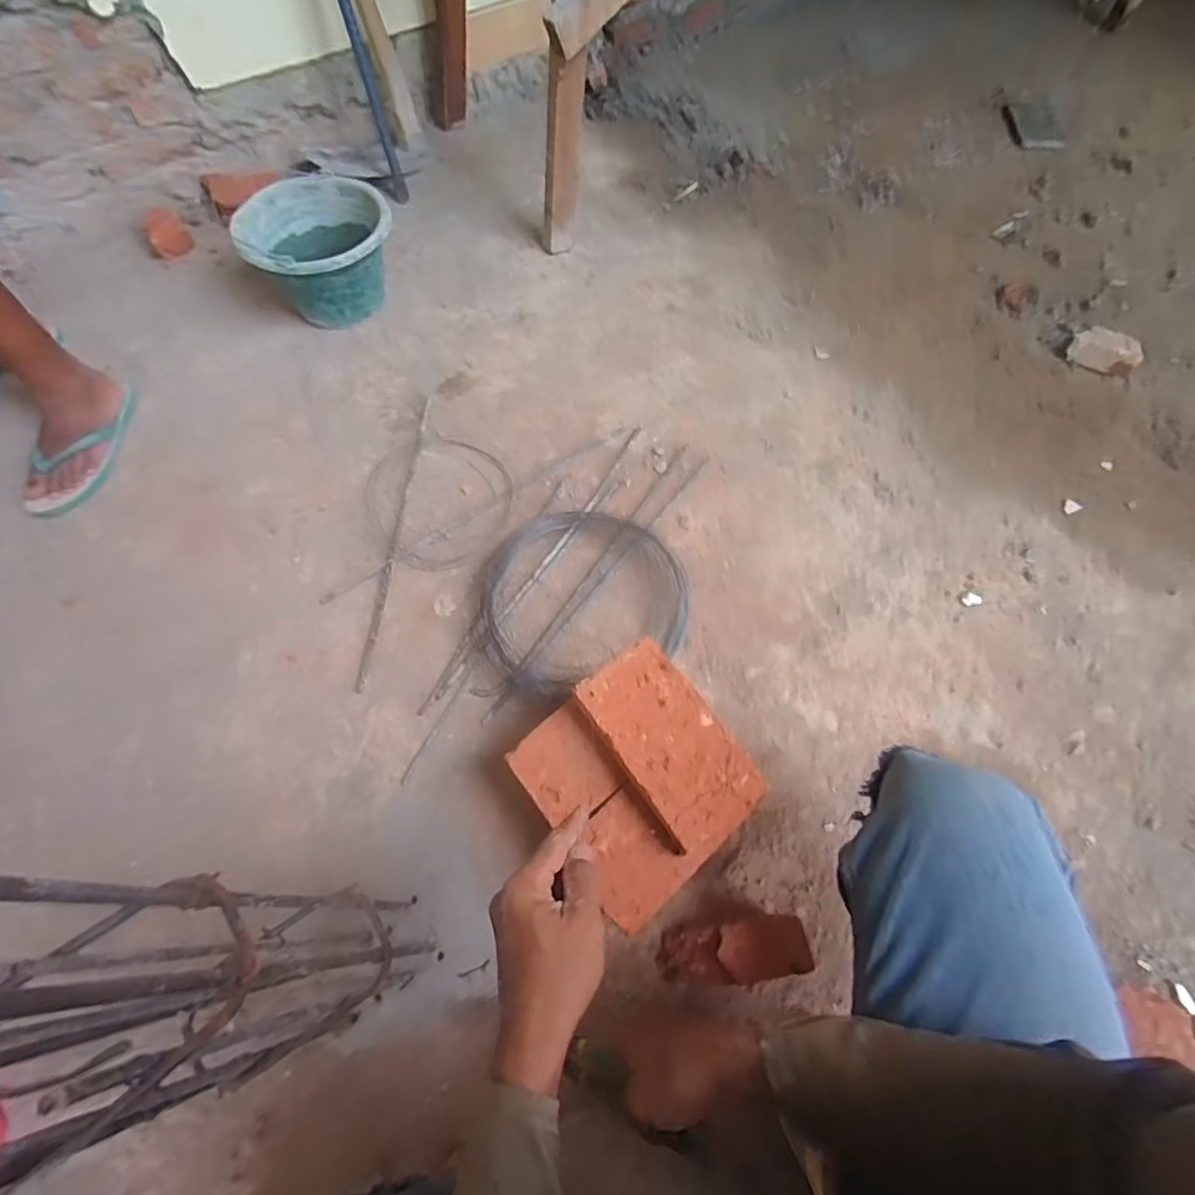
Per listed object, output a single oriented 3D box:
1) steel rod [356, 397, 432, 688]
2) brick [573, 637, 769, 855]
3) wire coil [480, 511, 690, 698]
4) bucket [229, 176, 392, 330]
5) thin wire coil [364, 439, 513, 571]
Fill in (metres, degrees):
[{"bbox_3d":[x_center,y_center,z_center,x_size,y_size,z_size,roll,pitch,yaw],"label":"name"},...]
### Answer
[{"bbox_3d":[-0.310,-0.113,0.928,0.016,0.008,0.526,3,65,1],"label":"steel rod"},{"bbox_3d":[0.071,0.148,0.610,0.112,0.049,0.195,-33,67,-15],"label":"brick"},{"bbox_3d":[-0.027,-0.014,0.865,0.289,0.044,0.270,0,65,0],"label":"wire coil"},{"bbox_3d":[-0.504,-0.632,1.105,0.257,0.164,0.241,0,65,0],"label":"bucket"},{"bbox_3d":[-0.253,-0.163,0.960,0.223,0.032,0.249,-22,67,-10],"label":"thin wire coil"}]

